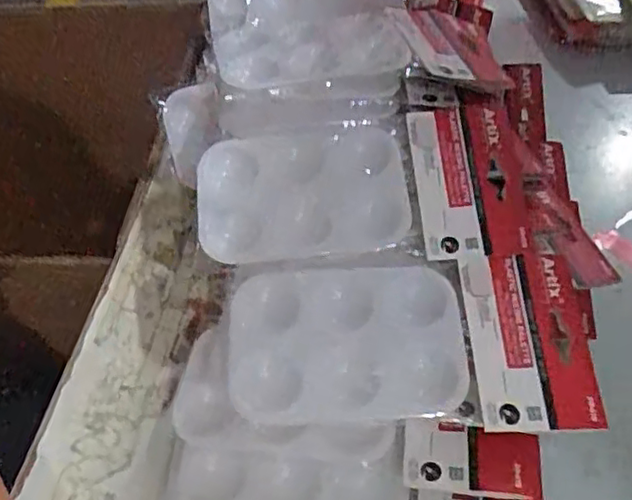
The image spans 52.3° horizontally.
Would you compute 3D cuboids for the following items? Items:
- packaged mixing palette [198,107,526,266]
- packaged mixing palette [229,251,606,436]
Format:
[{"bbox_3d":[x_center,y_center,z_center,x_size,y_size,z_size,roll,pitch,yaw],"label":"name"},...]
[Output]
[{"bbox_3d":[0.026,-0.037,0.392,0.191,0.019,0.096,-2,67,2],"label":"packaged mixing palette"},{"bbox_3d":[0.050,0.048,0.350,0.194,0.014,0.097,1,66,1],"label":"packaged mixing palette"}]

